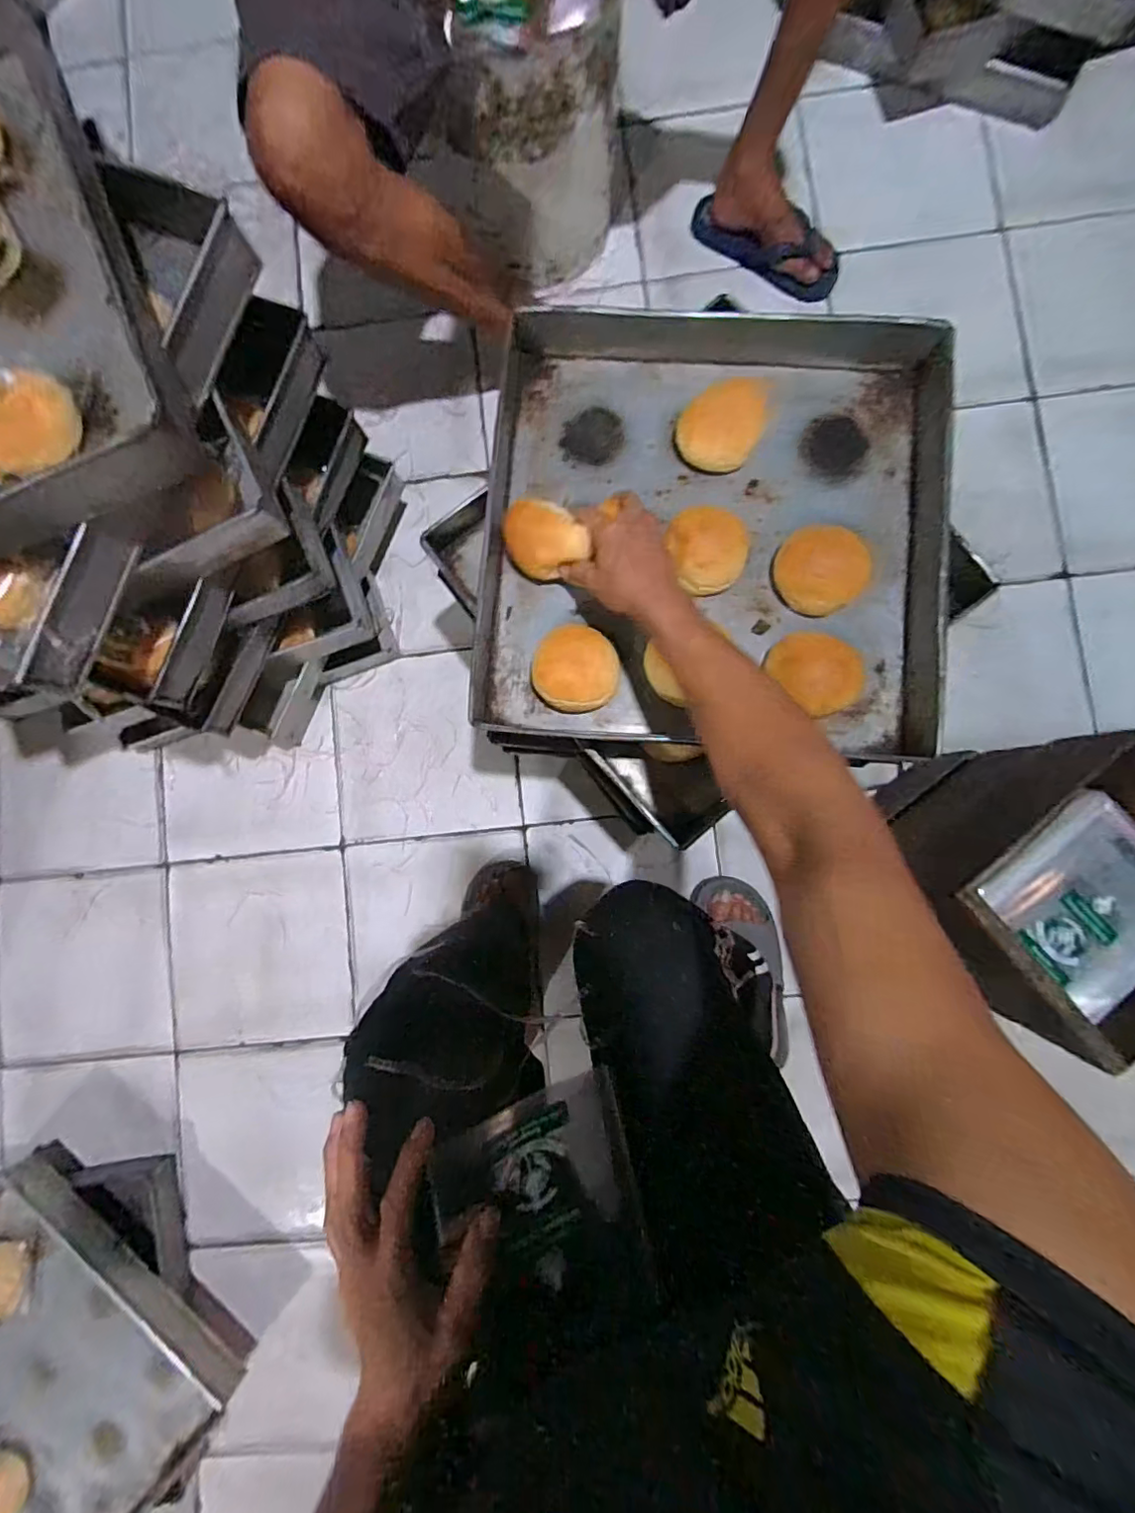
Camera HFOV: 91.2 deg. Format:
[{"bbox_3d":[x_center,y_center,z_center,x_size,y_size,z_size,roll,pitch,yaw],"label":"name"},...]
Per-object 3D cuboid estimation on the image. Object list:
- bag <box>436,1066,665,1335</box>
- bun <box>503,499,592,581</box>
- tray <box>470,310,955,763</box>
[{"bbox_3d":[-0.014,0.308,0.382,0.143,0.009,0.132,-2,66,-30],"label":"bag"},{"bbox_3d":[-0.021,-0.225,0.579,0.083,0.046,0.070,24,120,0],"label":"bun"},{"bbox_3d":[0.150,-0.248,0.585,0.466,0.073,0.485,5,86,2],"label":"tray"}]

